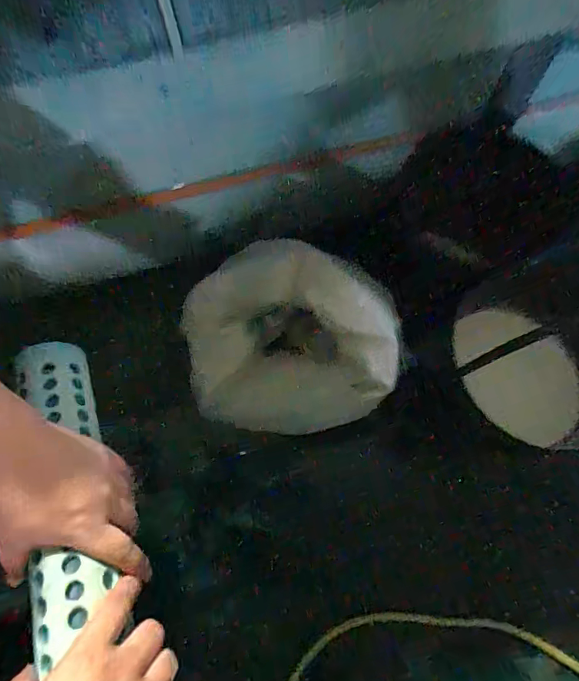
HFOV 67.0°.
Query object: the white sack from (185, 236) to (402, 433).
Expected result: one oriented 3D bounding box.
[{"bbox_3d":[-0.008,-0.003,0.711,0.346,0.208,0.257,-7,72,-1],"label":"white sack"}]

